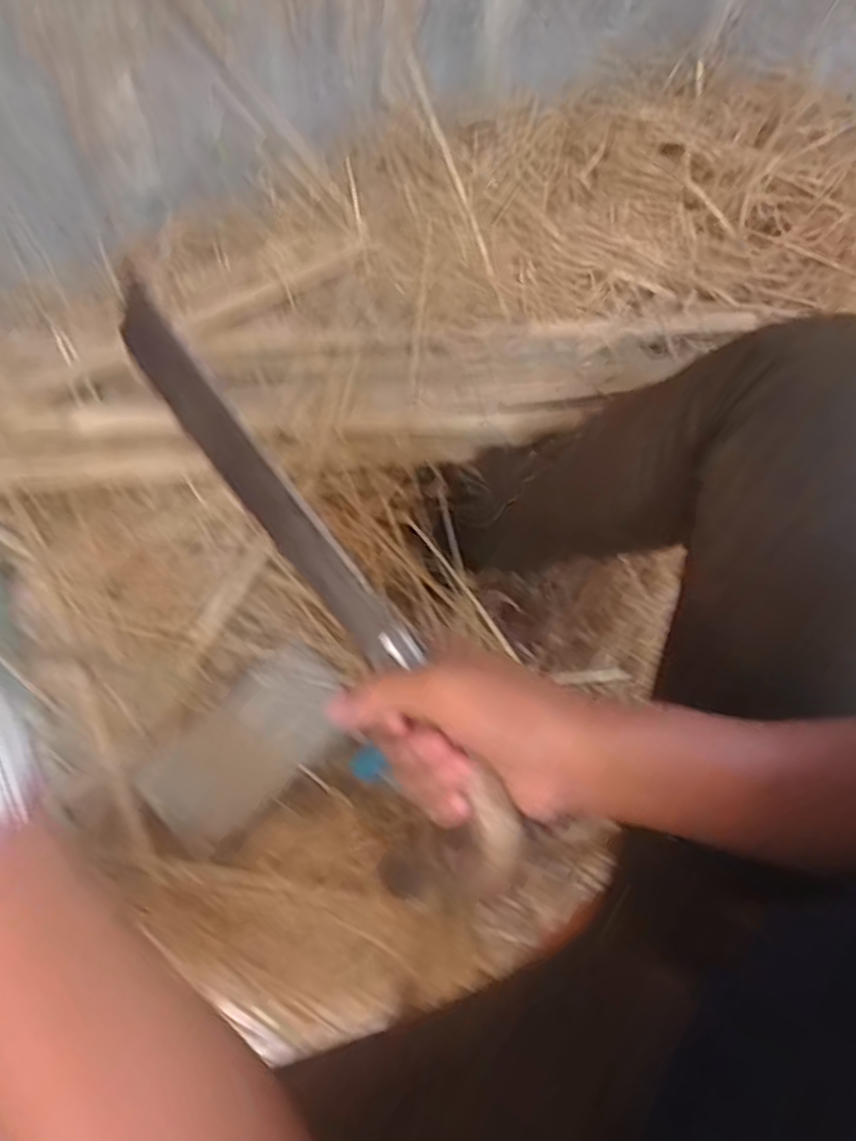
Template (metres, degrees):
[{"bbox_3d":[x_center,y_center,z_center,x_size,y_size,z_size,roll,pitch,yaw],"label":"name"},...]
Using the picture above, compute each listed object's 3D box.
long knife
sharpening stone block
[{"bbox_3d":[-0.066,-0.009,0.385,0.035,0.017,0.378,-33,78,-17],"label":"long knife"},{"bbox_3d":[-0.182,0.176,0.743,0.211,0.031,0.105,-41,74,-19],"label":"sharpening stone block"}]

